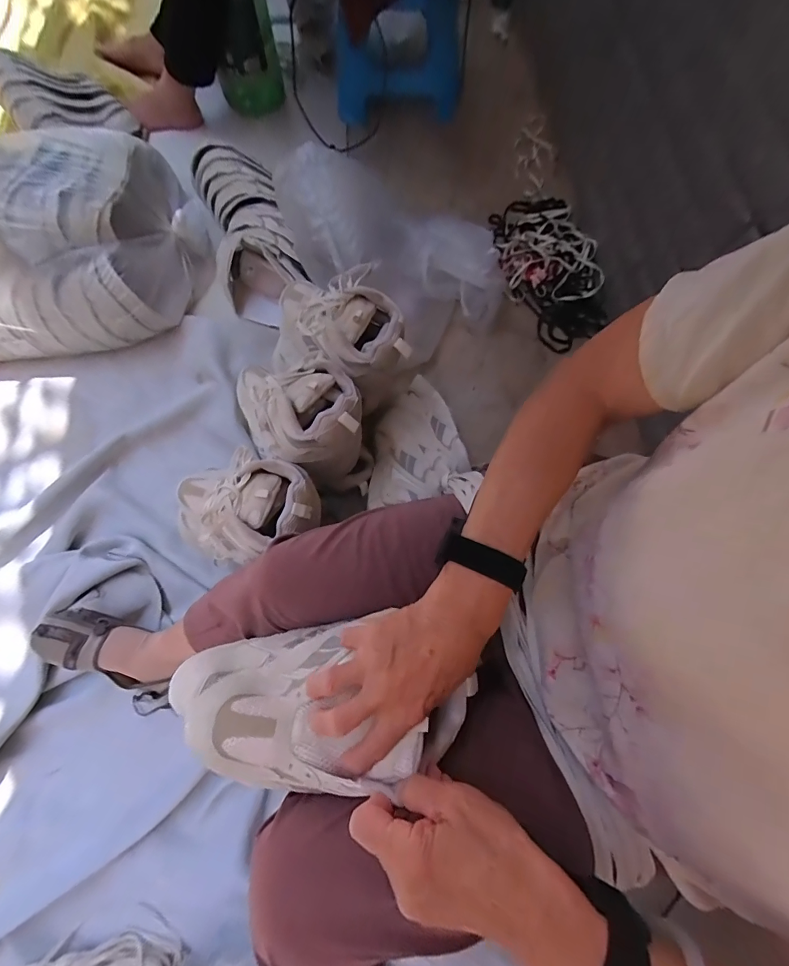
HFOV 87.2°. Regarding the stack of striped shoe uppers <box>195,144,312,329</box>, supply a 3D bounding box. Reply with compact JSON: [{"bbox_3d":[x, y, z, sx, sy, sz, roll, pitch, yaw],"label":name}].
[{"bbox_3d":[-0.315,-0.530,0.899,0.169,0.158,0.379,-20,75,-6],"label":"stack of striped shoe uppers"}]

